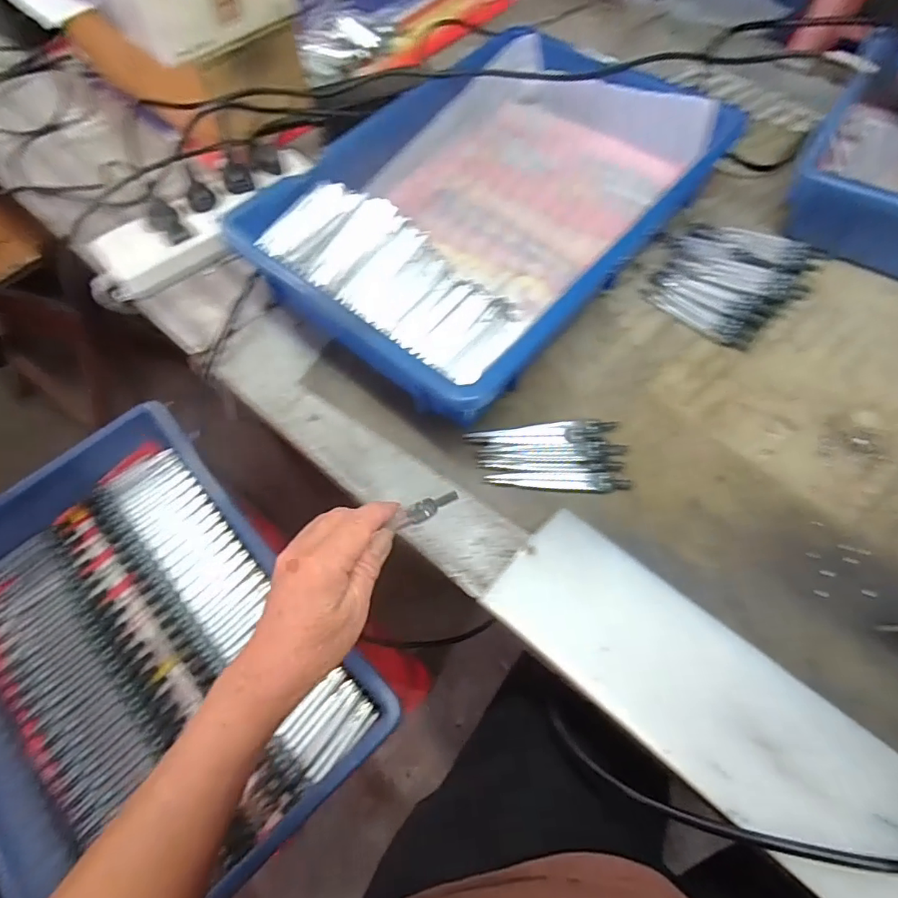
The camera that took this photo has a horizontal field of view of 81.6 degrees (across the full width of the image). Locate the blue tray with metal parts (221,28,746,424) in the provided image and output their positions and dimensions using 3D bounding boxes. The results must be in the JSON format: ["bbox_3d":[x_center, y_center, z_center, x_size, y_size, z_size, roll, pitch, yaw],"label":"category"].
[{"bbox_3d":[0.041,-0.239,0.503,0.286,0.079,0.421,37,69,19],"label":"blue tray with metal parts"}]

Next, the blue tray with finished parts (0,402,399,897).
[{"bbox_3d":[-0.295,0.184,0.490,0.288,0.076,0.439,-39,69,-18],"label":"blue tray with finished parts"}]

